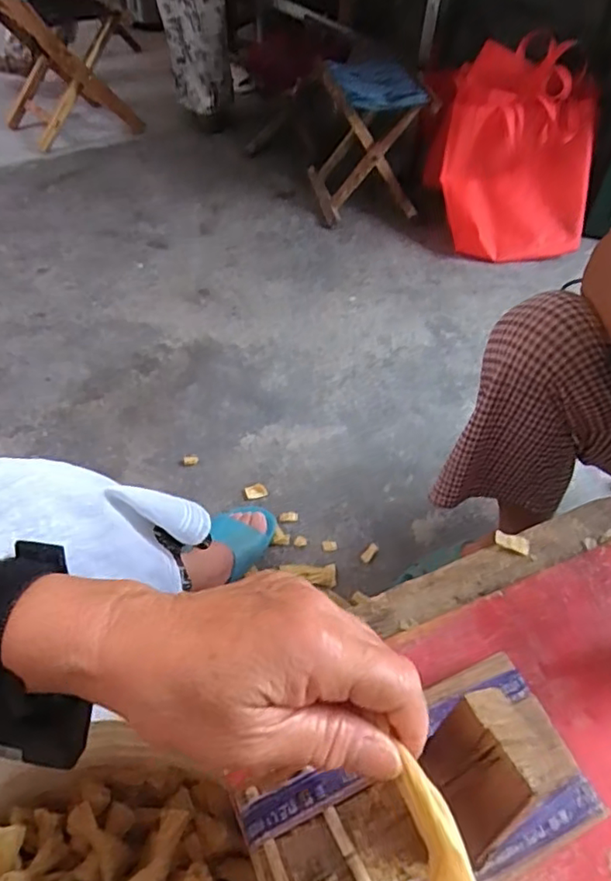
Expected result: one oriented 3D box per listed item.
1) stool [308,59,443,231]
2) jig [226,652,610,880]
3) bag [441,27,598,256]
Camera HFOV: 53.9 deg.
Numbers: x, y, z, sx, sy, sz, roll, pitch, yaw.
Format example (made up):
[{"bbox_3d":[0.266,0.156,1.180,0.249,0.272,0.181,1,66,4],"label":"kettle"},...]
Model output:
[{"bbox_3d":[0.170,-0.804,1.598,0.286,0.330,0.358,-5,52,-7],"label":"stool"},{"bbox_3d":[0.054,0.152,0.260,0.159,0.076,0.085,-18,54,-18],"label":"jig"},{"bbox_3d":[0.526,-0.699,1.490,0.354,0.496,0.095,7,9,7],"label":"bag"}]

